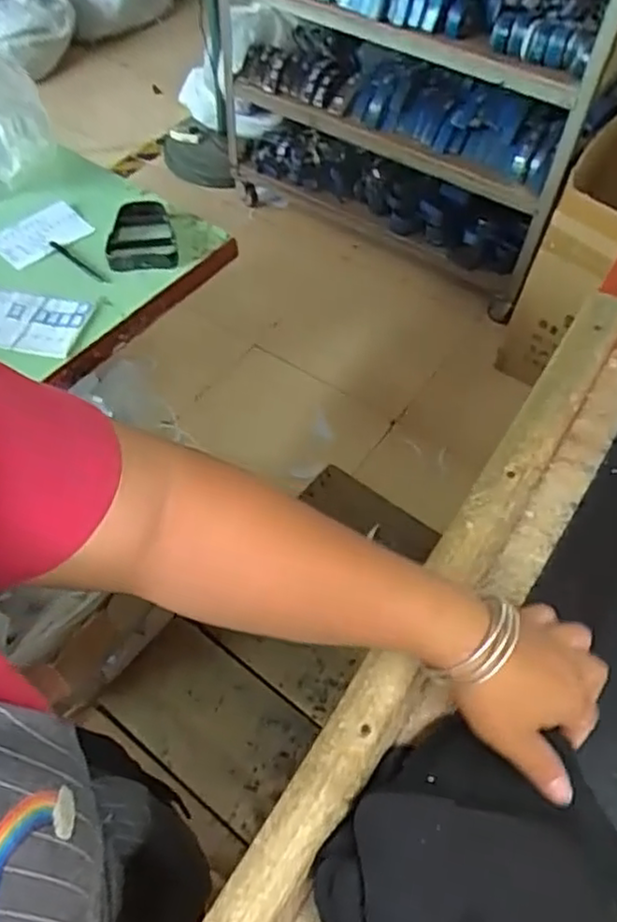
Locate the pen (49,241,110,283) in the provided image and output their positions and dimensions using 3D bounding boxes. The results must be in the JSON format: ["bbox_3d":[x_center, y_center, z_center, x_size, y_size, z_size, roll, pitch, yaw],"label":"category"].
[{"bbox_3d":[-0.370,-0.321,1.101,0.125,0.004,0.012,36,61,11],"label":"pen"}]

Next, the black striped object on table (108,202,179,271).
[{"bbox_3d":[-0.277,-0.374,1.127,0.108,0.019,0.138,-7,67,-7],"label":"black striped object on table"}]

